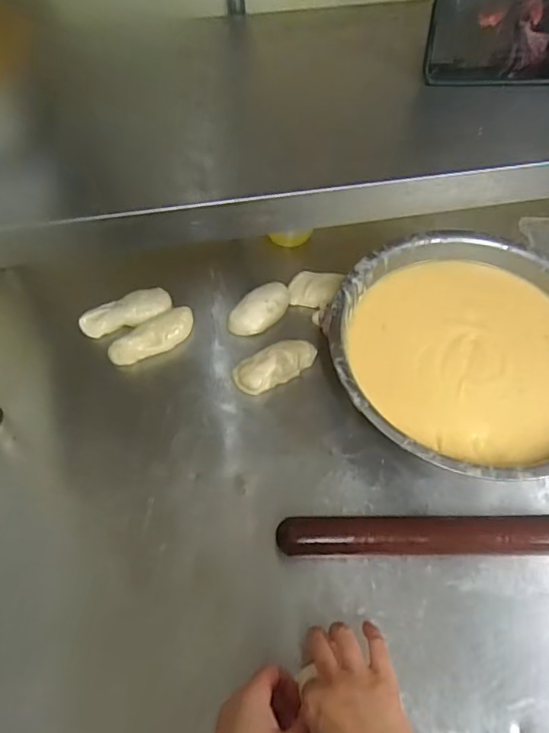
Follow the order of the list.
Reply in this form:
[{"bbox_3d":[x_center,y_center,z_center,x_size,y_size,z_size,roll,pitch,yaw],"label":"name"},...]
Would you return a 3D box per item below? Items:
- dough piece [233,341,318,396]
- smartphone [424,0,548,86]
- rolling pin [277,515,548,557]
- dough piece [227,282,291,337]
[{"bbox_3d":[0.002,-0.002,0.664,0.106,0.028,0.046,-21,62,-12],"label":"dough piece"},{"bbox_3d":[0.220,-0.295,0.480,0.163,0.078,0.008,-4,40,-3],"label":"smartphone"},{"bbox_3d":[0.166,0.174,0.550,0.318,0.045,0.041,0,59,0],"label":"rolling pin"},{"bbox_3d":[-0.017,-0.074,0.706,0.049,0.025,0.092,32,64,17],"label":"dough piece"}]

